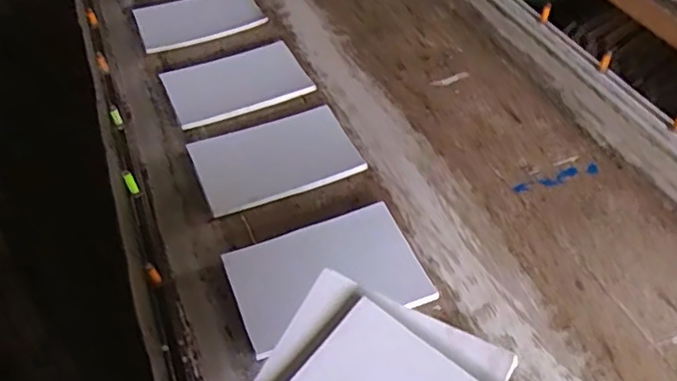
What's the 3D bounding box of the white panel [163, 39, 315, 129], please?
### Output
[{"bbox_3d":[-0.206,-0.220,1.183,0.265,0.018,0.191,-21,49,-15],"label":"white panel"}]

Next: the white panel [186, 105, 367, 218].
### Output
[{"bbox_3d":[-0.110,-0.059,1.032,0.268,0.017,0.187,-19,49,-14],"label":"white panel"}]

